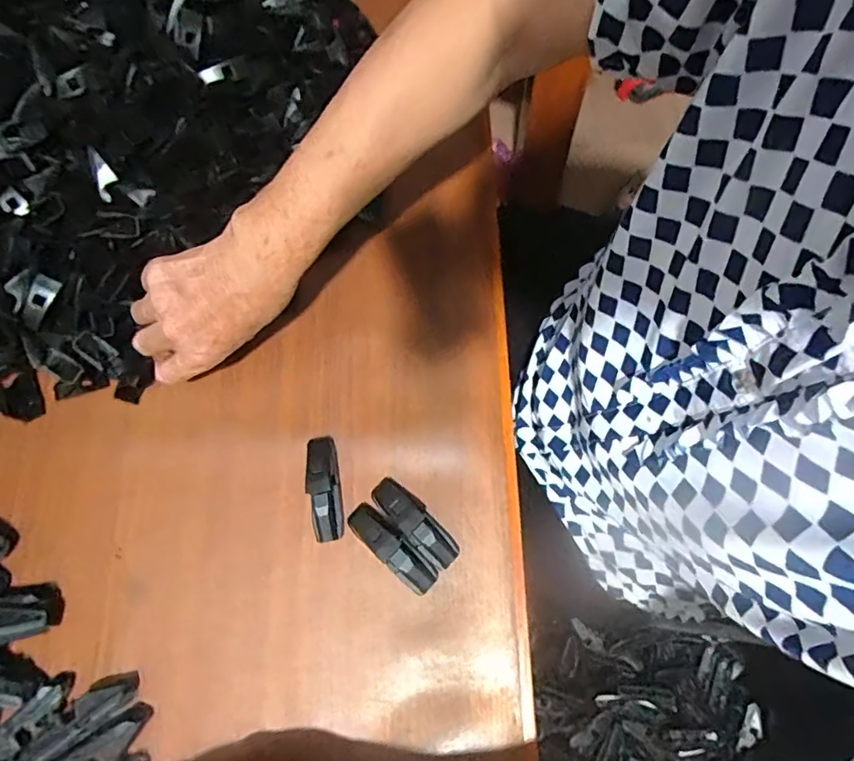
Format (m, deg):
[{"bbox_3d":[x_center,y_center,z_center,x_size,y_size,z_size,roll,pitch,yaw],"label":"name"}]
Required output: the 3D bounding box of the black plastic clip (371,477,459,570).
[{"bbox_3d":[-0.009,0.099,0.377,0.075,0.020,0.023,41,76,14],"label":"black plastic clip"}]

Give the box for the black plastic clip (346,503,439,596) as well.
[{"bbox_3d":[-0.025,0.117,0.371,0.075,0.018,0.021,41,76,14],"label":"black plastic clip"}]

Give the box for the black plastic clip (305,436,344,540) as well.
[{"bbox_3d":[-0.076,0.077,0.386,0.024,0.022,0.076,-9,70,-2],"label":"black plastic clip"}]

